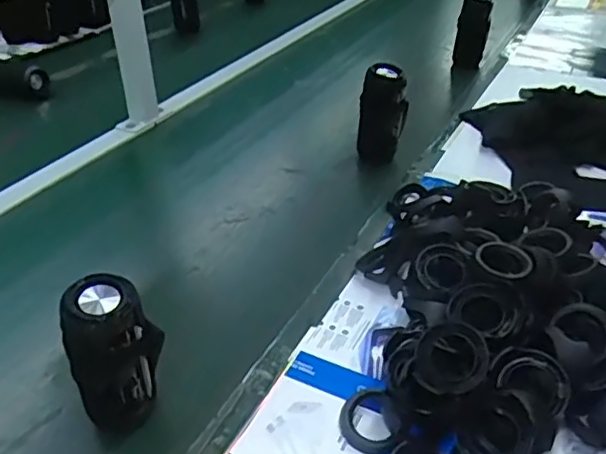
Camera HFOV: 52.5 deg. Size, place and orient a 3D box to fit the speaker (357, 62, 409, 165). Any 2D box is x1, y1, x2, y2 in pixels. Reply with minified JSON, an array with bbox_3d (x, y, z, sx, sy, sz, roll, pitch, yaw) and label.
[{"bbox_3d":[0.125,-0.168,0.972,0.071,0.159,0.059,4,34,9],"label":"speaker"}]

